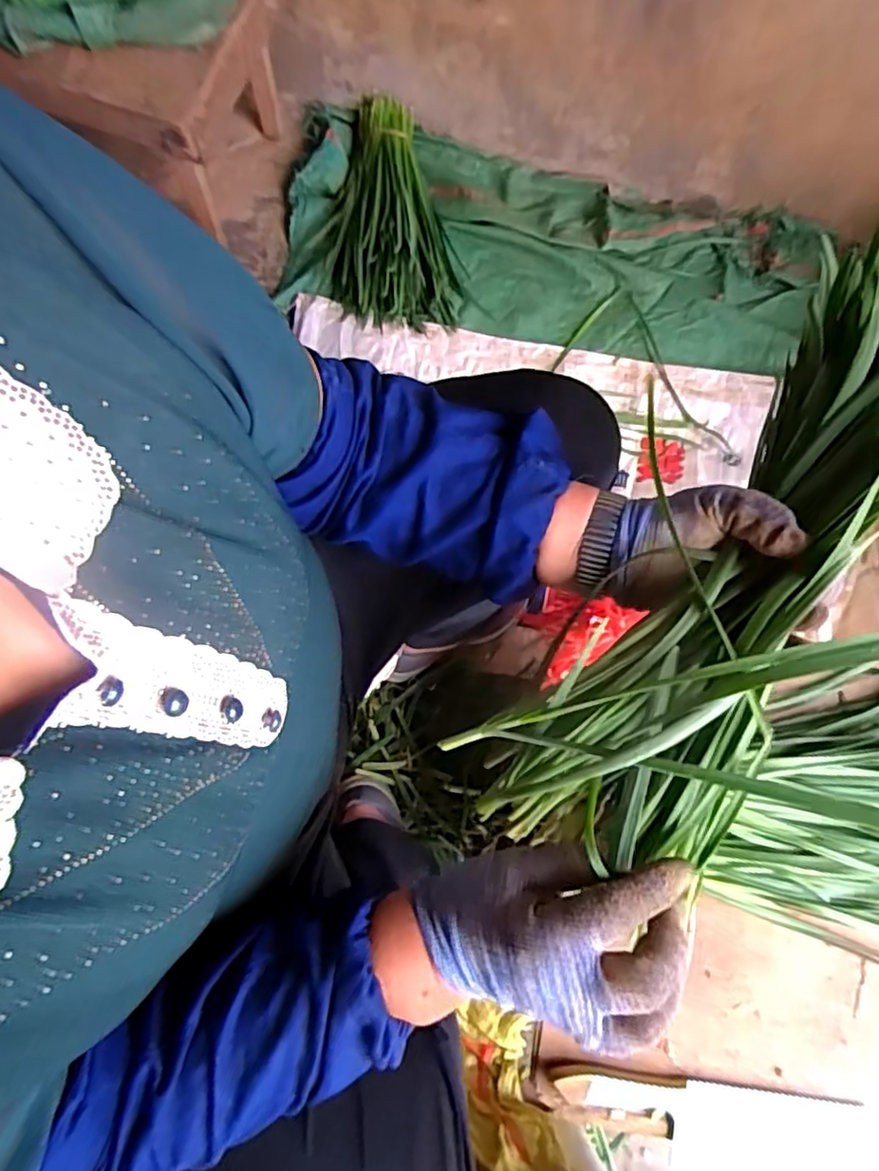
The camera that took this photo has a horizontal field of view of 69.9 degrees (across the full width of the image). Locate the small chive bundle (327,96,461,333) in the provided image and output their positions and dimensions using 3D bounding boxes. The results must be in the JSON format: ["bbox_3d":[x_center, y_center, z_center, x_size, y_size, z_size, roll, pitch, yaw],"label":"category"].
[{"bbox_3d":[-0.083,-0.627,1.041,0.210,0.092,0.403,-4,76,-1],"label":"small chive bundle"}]

